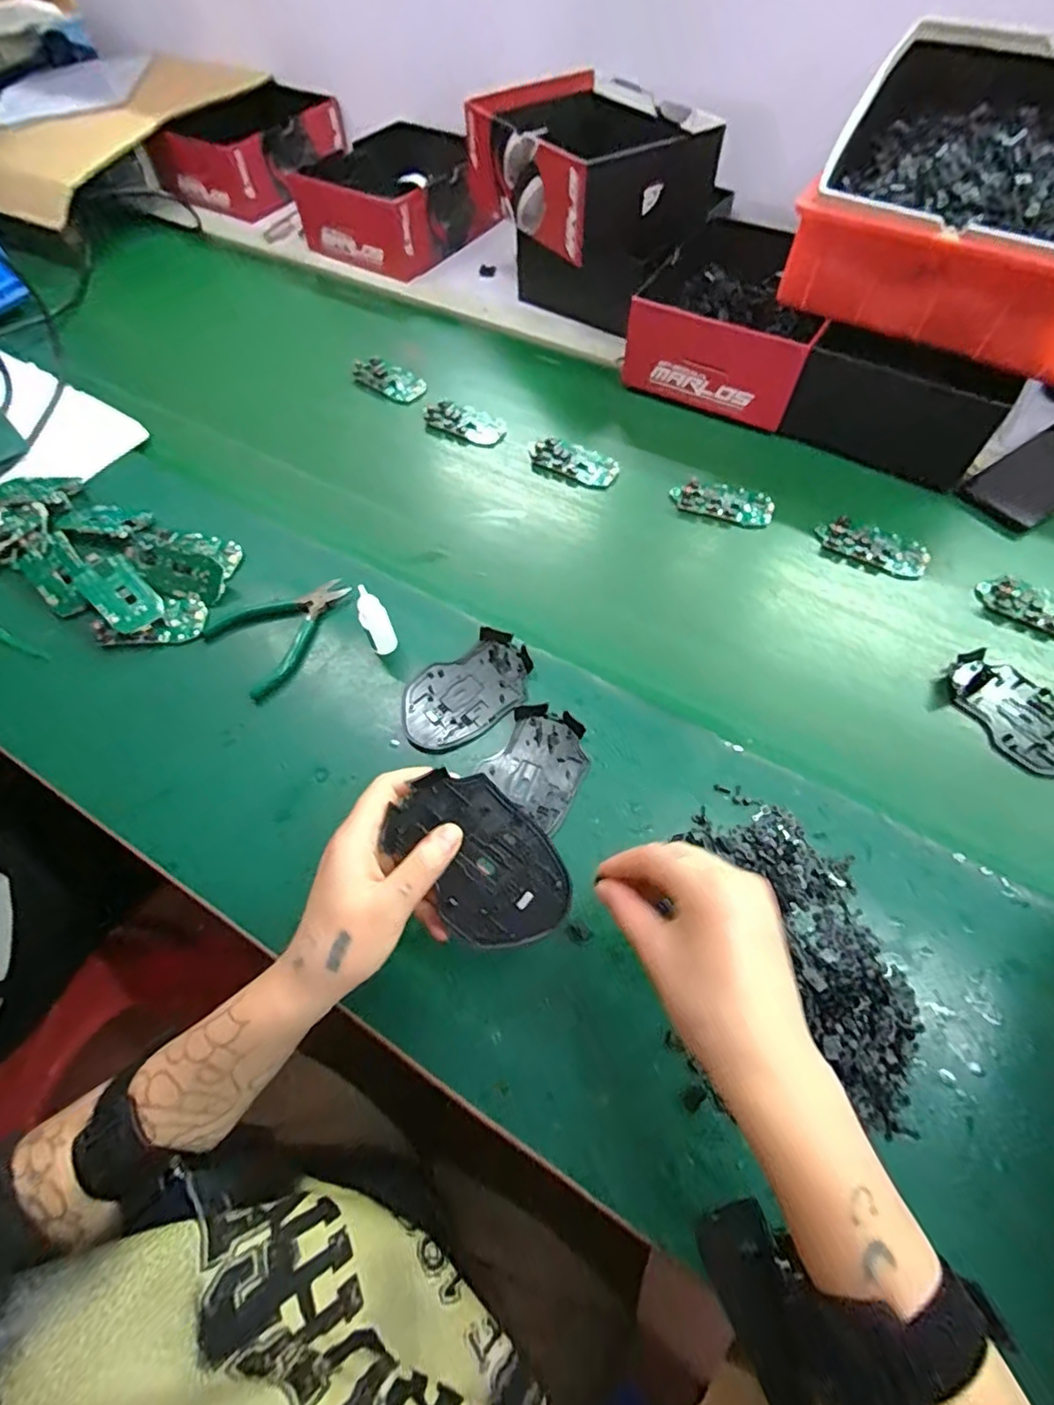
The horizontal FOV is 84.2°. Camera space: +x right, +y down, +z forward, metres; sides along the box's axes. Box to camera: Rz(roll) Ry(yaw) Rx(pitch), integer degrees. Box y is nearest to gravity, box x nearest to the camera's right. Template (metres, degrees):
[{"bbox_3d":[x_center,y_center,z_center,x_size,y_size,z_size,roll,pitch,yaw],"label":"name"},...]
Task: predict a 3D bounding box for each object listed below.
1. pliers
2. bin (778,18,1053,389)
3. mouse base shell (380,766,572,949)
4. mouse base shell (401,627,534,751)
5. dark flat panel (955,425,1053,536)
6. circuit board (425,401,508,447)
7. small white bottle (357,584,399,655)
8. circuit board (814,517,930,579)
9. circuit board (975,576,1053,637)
[{"bbox_3d":[-0.208,-0.067,0.507,0.118,0.009,0.095,-40,67,-18],"label":"pliers"},{"bbox_3d":[0.413,-0.442,0.518,0.277,0.146,0.189,31,66,18],"label":"bin"},{"bbox_3d":[-0.026,0.093,0.343,0.072,0.005,0.109,-40,86,-9],"label":"mouse base shell"},{"bbox_3d":[-0.049,-0.010,0.474,0.115,0.010,0.073,-34,66,-16],"label":"mouse base shell"},{"bbox_3d":[0.516,-0.229,0.583,0.177,0.007,0.073,-32,65,-15],"label":"dark flat panel"},{"bbox_3d":[-0.066,-0.314,0.653,0.091,0.013,0.047,20,64,12],"label":"circuit board"},{"bbox_3d":[-0.123,-0.066,0.473,0.021,0.067,0.020,-23,63,-10],"label":"small white bottle"},{"bbox_3d":[0.325,-0.147,0.548,0.097,0.016,0.040,24,65,14],"label":"circuit board"},{"bbox_3d":[0.447,-0.079,0.509,0.098,0.020,0.040,29,66,16],"label":"circuit board"}]

